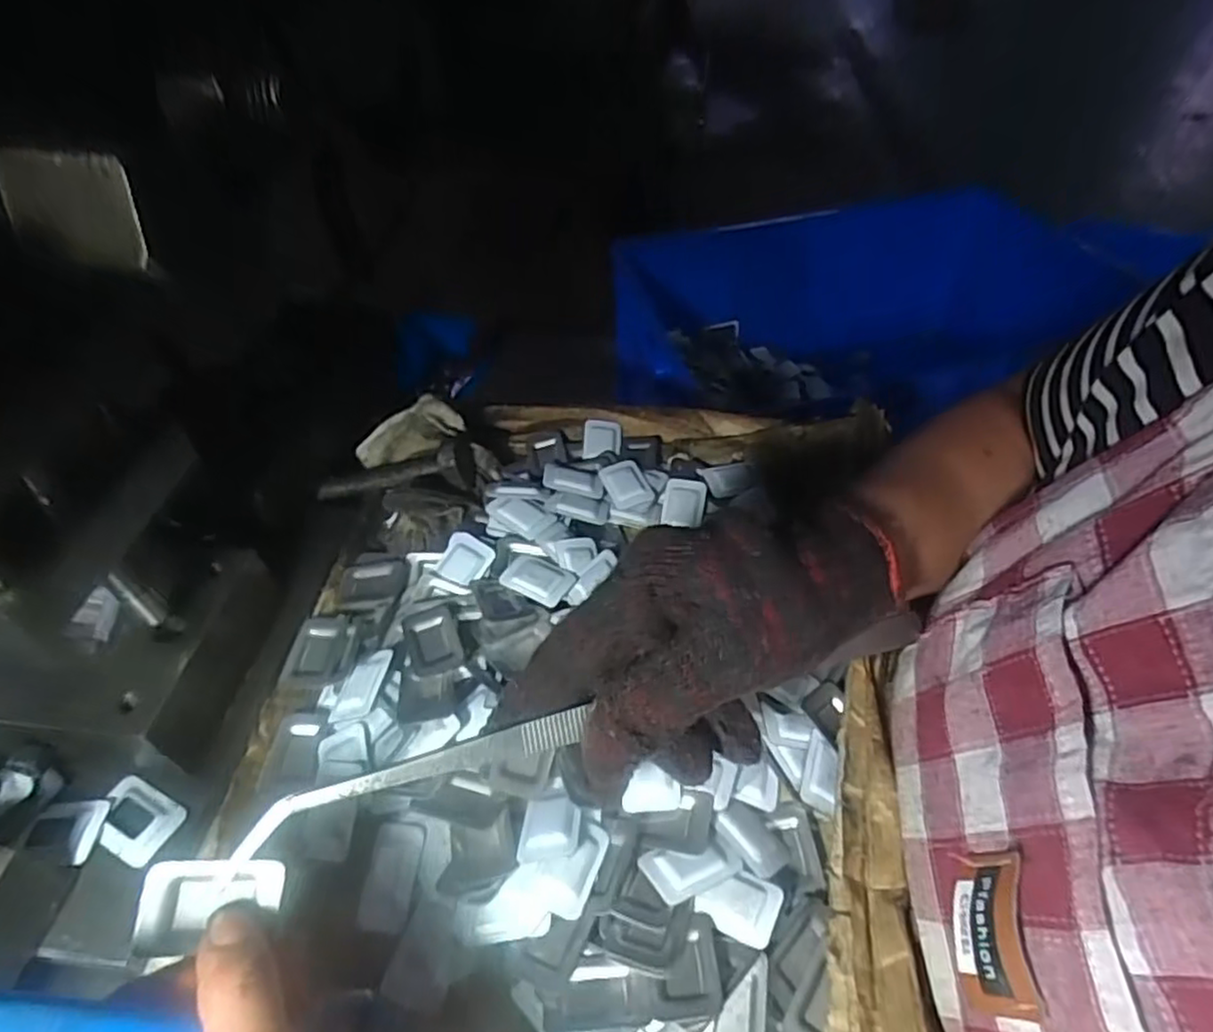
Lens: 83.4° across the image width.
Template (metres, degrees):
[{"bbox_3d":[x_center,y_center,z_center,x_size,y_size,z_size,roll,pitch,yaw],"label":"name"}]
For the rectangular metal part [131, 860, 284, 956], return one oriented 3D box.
[{"bbox_3d":[-0.127,0.125,0.219,0.040,0.005,0.026,8,56,-16],"label":"rectangular metal part"}]

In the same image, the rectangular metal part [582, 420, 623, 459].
[{"bbox_3d":[-0.003,-0.054,0.485,0.026,0.004,0.030,7,68,-11],"label":"rectangular metal part"}]

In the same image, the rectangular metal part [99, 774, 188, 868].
[{"bbox_3d":[-0.203,0.131,0.293,0.041,0.005,0.026,18,49,22],"label":"rectangular metal part"}]

